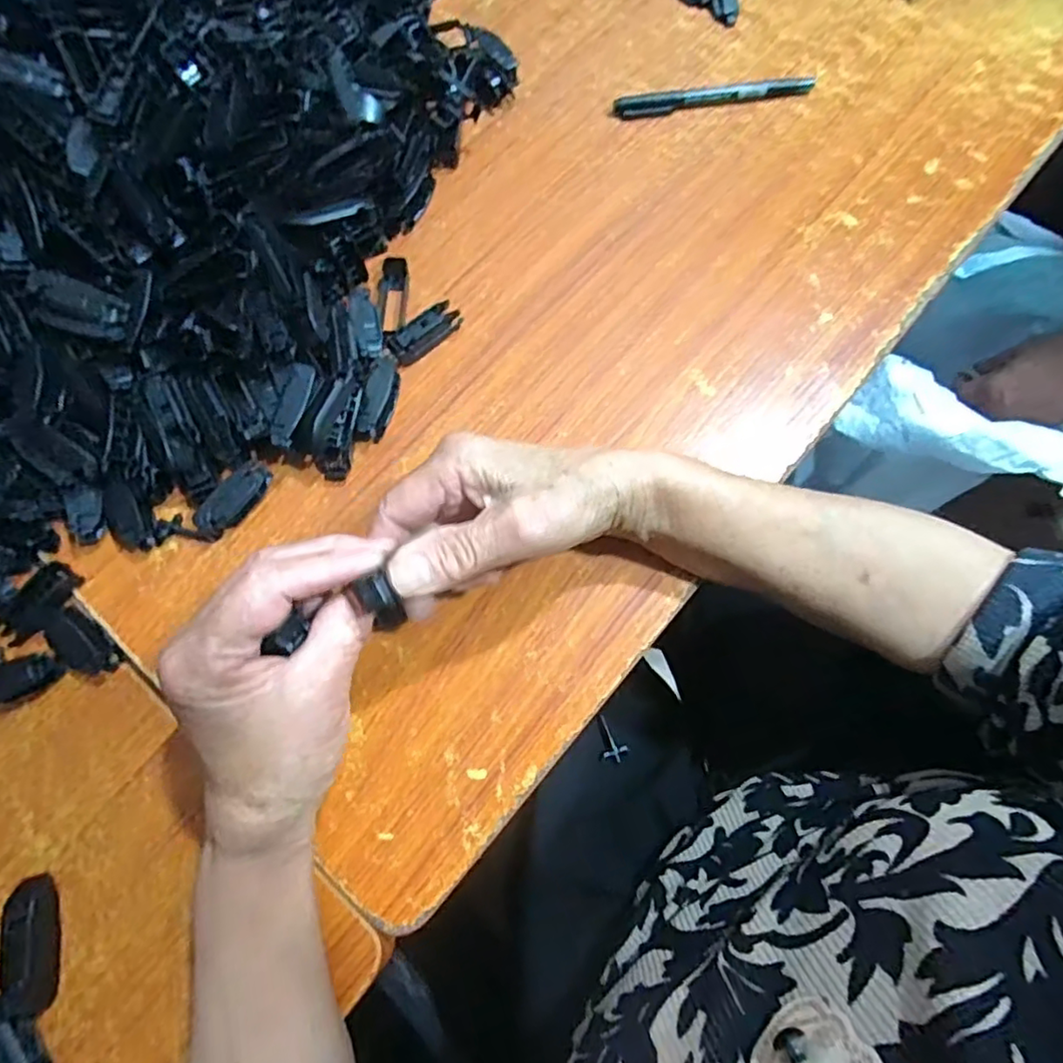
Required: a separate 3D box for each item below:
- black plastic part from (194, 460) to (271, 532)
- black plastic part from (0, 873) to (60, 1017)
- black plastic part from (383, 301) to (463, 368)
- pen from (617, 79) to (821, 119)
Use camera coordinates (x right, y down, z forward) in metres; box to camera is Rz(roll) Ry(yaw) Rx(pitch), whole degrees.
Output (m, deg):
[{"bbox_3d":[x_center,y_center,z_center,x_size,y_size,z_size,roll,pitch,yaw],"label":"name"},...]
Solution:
[{"bbox_3d":[-0.168,-0.019,0.351,0.014,0.017,0.047,37,79,12],"label":"black plastic part"},{"bbox_3d":[-0.236,0.195,0.291,0.019,0.013,0.056,-10,74,-1],"label":"black plastic part"},{"bbox_3d":[-0.066,-0.123,0.380,0.048,0.010,0.022,-36,76,-8],"label":"black plastic part"},{"bbox_3d":[0.127,-0.302,0.427,0.137,0.009,0.009,-8,74,0],"label":"pen"}]

